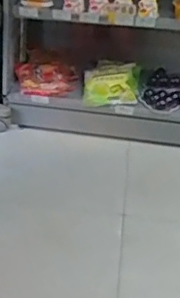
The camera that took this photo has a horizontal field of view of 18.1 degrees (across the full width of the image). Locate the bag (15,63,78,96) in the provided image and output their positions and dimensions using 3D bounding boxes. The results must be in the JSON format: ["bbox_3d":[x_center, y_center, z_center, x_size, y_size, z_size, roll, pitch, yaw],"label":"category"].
[{"bbox_3d":[-0.138,-0.220,1.779,0.195,0.050,0.174,2,32,-6],"label":"bag"}]

